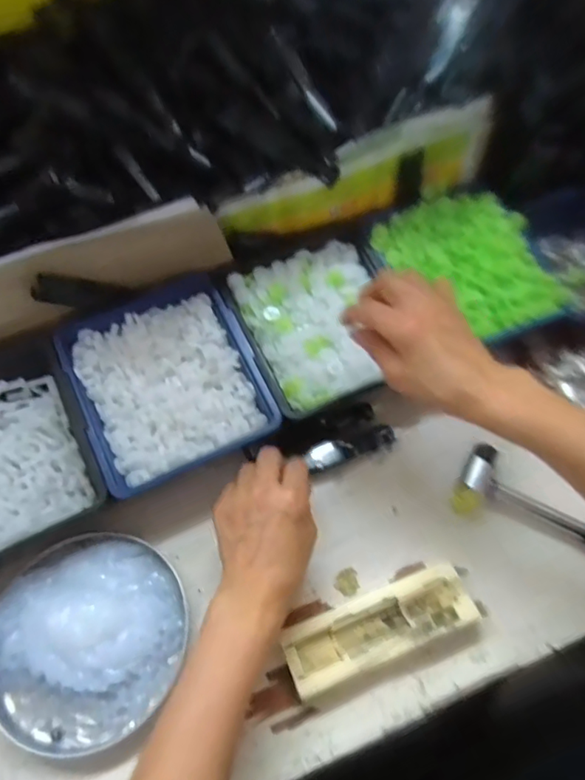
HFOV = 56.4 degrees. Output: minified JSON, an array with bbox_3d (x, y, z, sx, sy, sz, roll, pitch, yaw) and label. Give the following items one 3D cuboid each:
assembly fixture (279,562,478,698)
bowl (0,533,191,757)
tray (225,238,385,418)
[{"bbox_3d":[0.062,0.172,0.395,0.136,0.022,0.047,-20,60,-11],"label":"assembly fixture"},{"bbox_3d":[-0.154,0.178,0.397,0.139,0.034,0.139,-1,59,1],"label":"bowl"},{"bbox_3d":[0.025,-0.062,0.493,0.136,0.033,0.141,-22,61,-12],"label":"tray"}]

